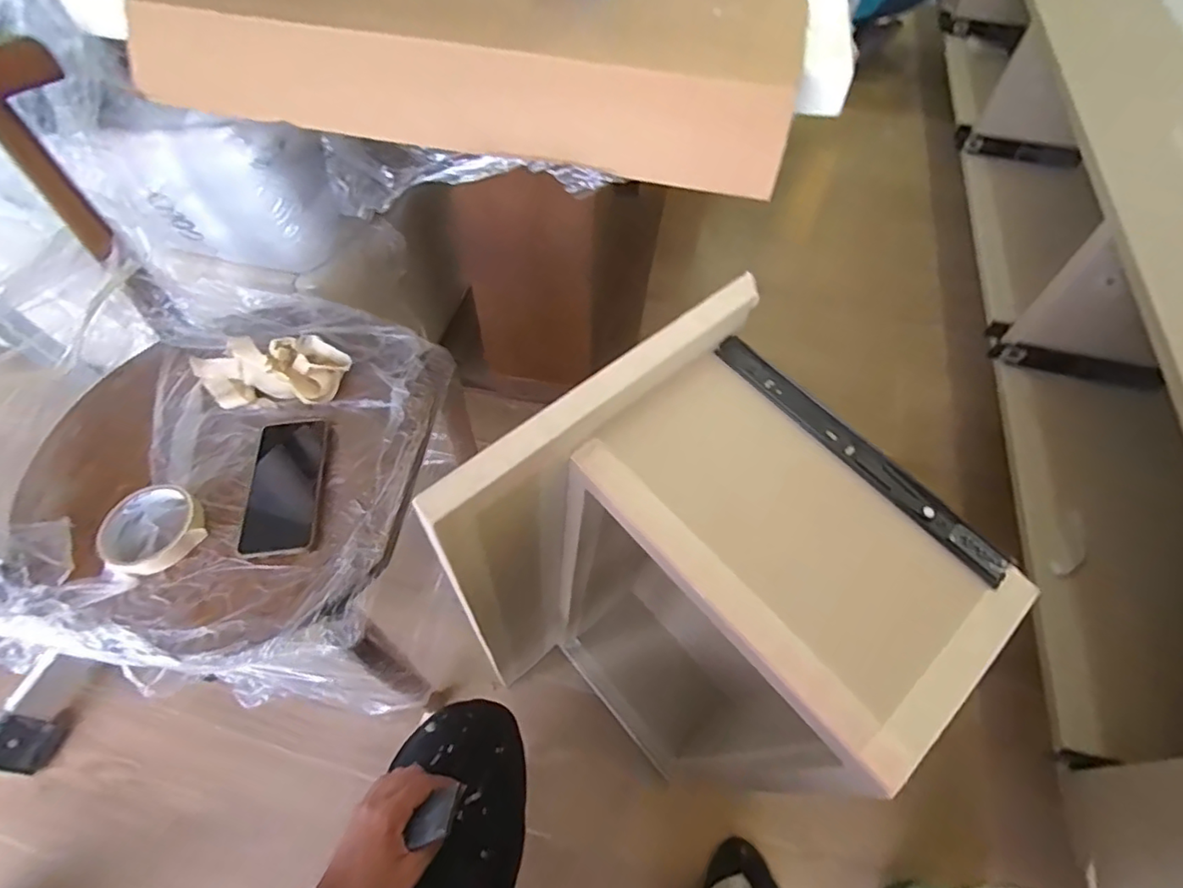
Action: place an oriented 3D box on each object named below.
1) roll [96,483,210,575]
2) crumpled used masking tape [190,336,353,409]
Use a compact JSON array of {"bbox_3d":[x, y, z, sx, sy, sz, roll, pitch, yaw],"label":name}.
[{"bbox_3d":[-0.448,0.085,0.582,0.092,0.018,0.091,1,56,-1],"label":"roll"},{"bbox_3d":[-0.380,-0.094,0.675,0.184,0.047,0.096,-9,57,-7],"label":"crumpled used masking tape"}]

